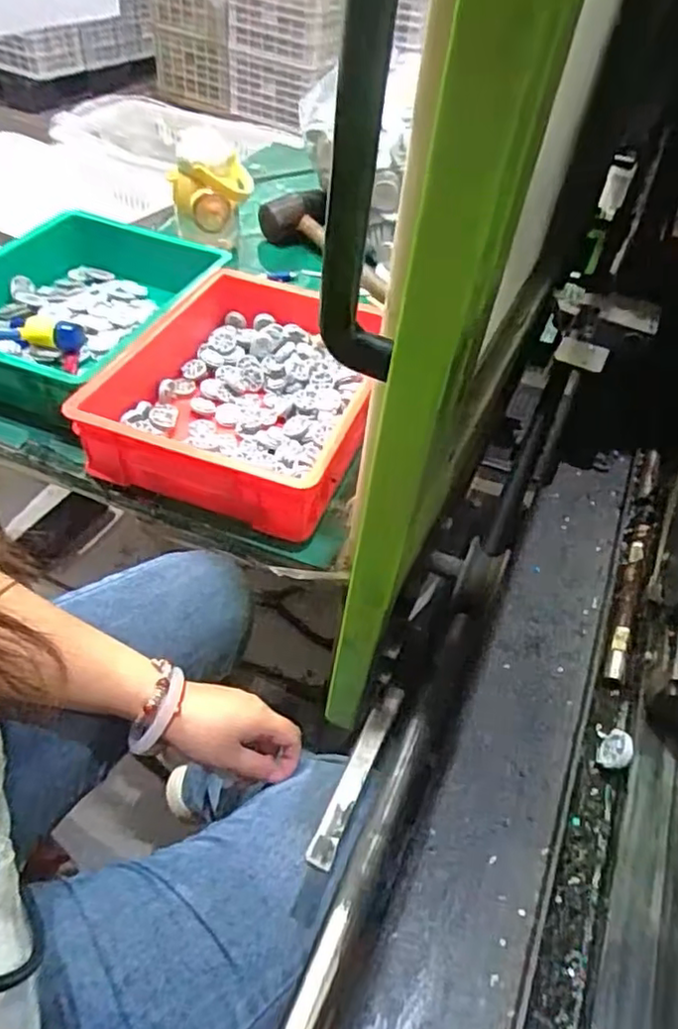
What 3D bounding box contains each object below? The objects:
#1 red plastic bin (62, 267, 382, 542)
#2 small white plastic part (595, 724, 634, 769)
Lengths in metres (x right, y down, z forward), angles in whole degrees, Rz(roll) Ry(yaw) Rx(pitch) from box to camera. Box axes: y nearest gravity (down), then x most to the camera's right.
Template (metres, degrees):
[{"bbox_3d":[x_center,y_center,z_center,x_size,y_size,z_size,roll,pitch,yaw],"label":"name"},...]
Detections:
[{"bbox_3d":[-0.100,-0.151,0.745,0.267,0.090,0.377,14,47,6],"label":"red plastic bin"},{"bbox_3d":[0.206,0.174,0.487,0.027,0.012,0.035,-9,50,28],"label":"small white plastic part"}]

